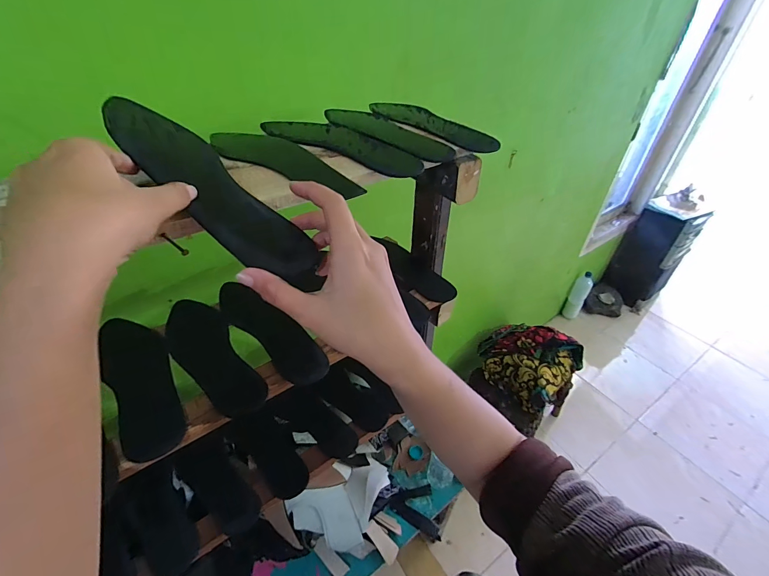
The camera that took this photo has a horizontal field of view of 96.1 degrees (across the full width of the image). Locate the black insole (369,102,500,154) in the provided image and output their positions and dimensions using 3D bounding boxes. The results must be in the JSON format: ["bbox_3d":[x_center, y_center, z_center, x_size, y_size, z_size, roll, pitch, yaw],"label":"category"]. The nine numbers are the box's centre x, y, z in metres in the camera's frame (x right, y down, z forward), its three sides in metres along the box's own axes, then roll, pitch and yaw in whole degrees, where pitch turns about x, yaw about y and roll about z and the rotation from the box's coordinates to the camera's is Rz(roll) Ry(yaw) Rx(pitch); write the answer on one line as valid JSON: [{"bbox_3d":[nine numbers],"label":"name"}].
[{"bbox_3d":[0.053,-0.222,0.474,0.072,0.019,0.227,-26,47,-28],"label":"black insole"}]

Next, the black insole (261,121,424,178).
[{"bbox_3d":[-0.053,-0.167,0.395,0.222,0.006,0.063,26,46,26],"label":"black insole"}]

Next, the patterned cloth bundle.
[{"bbox_3d":[0.574,0.340,1.431,0.372,0.287,0.370,30,48,30],"label":"patterned cloth bundle"}]

